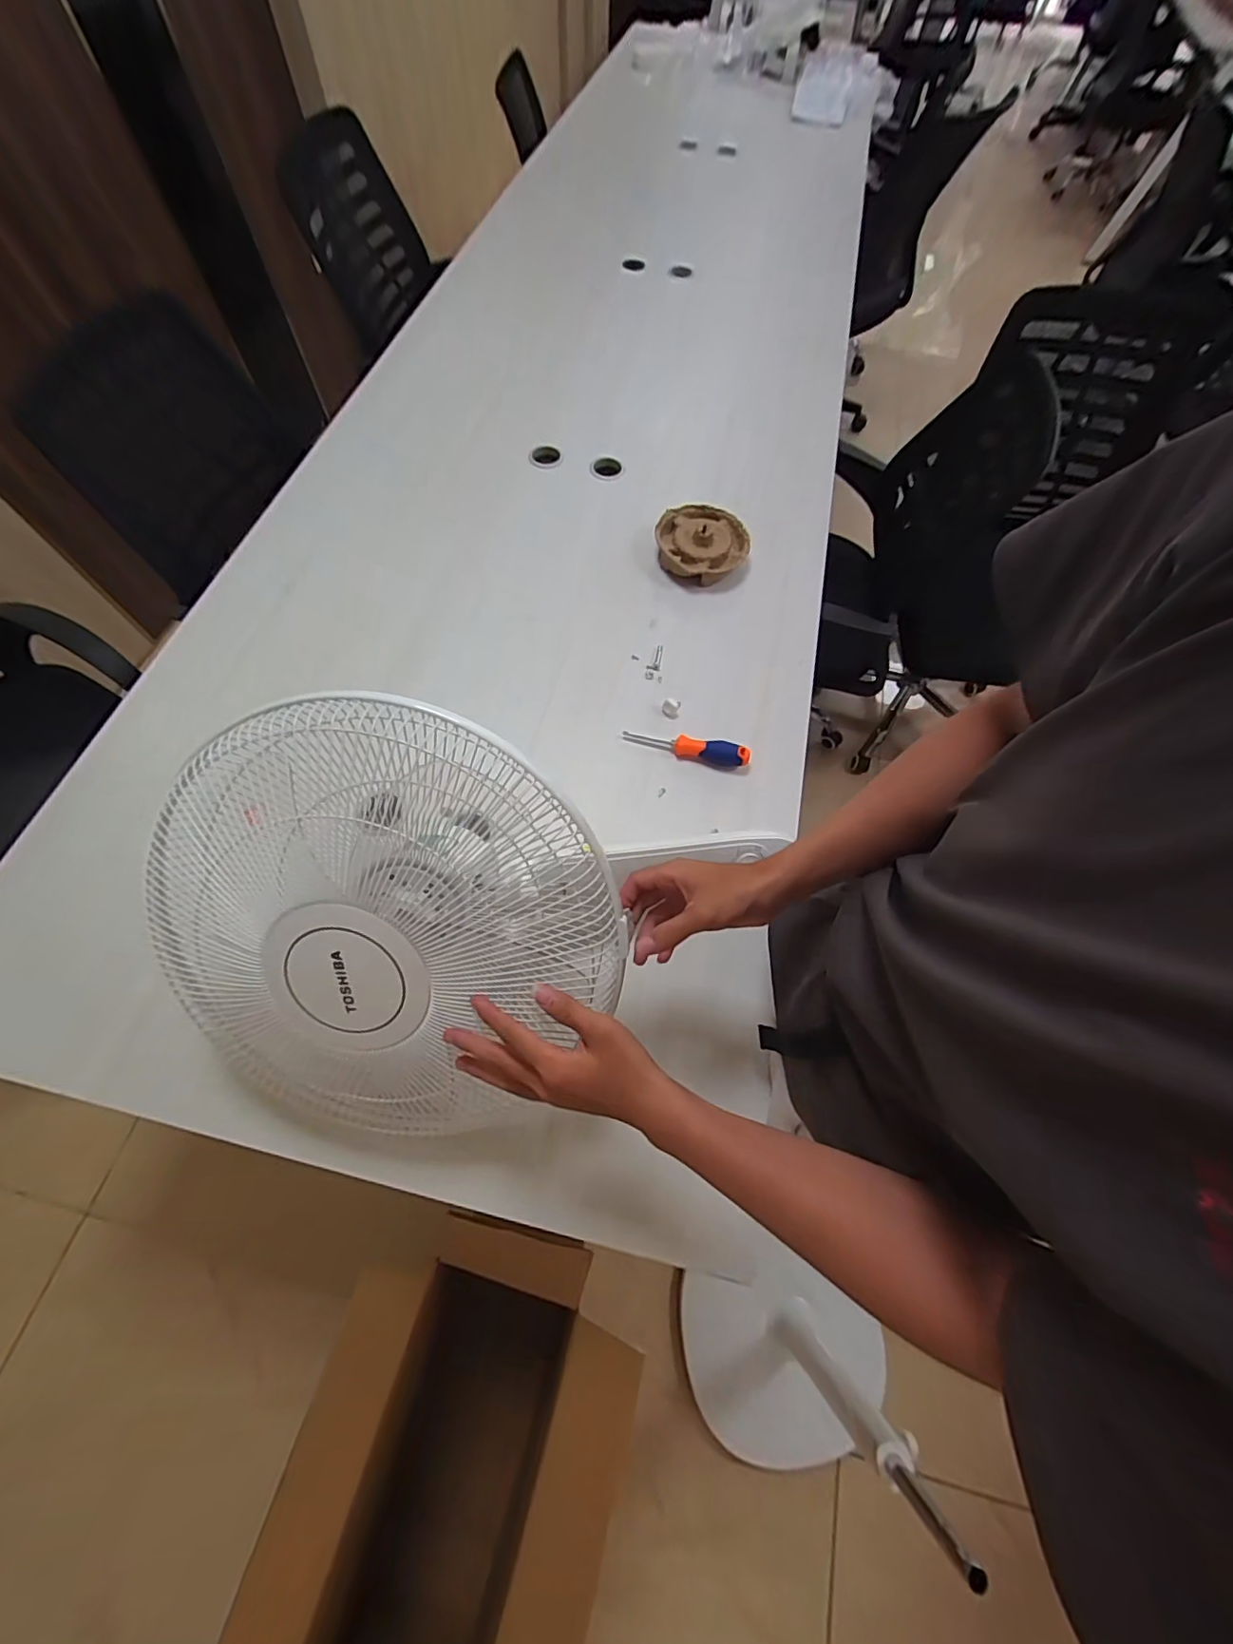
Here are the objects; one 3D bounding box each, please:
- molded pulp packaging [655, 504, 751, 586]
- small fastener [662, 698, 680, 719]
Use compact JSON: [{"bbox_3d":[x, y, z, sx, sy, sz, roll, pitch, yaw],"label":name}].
[{"bbox_3d":[0.148,-0.493,0.960,0.159,0.041,0.156,33,68,12],"label":"molded pulp packaging"},{"bbox_3d":[0.084,-0.175,0.837,0.027,0.028,0.030,9,65,1],"label":"small fastener"}]

